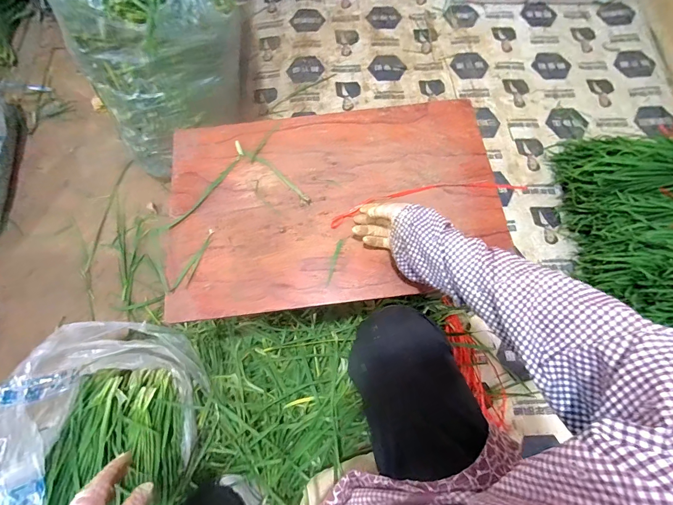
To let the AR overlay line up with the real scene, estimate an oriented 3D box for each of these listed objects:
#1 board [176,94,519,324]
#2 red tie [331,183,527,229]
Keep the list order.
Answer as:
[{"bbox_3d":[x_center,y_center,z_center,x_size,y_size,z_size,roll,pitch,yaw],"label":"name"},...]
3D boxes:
[{"bbox_3d":[-0.005,-0.098,0.594,0.584,0.018,0.374,-7,73,-1],"label":"board"},{"bbox_3d":[0.164,-0.101,0.591,0.359,0.011,0.043,-12,79,-3],"label":"red tie"}]

